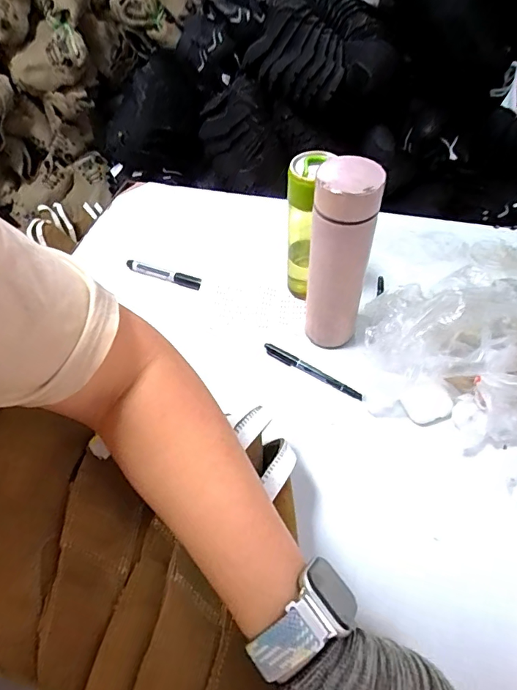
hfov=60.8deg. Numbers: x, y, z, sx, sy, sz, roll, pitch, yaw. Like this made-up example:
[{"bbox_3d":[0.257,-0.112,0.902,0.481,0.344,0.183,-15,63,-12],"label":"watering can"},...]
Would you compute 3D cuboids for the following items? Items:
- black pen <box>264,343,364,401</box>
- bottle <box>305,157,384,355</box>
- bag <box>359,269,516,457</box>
[{"bbox_3d":[0.066,0.034,0.546,0.135,0.013,0.013,28,59,22],"label":"black pen"},{"bbox_3d":[0.086,-0.090,0.473,0.061,0.201,0.070,8,54,9],"label":"bottle"},{"bbox_3d":[0.236,0.004,0.493,0.219,0.119,0.239,-33,58,-21],"label":"bag"}]

